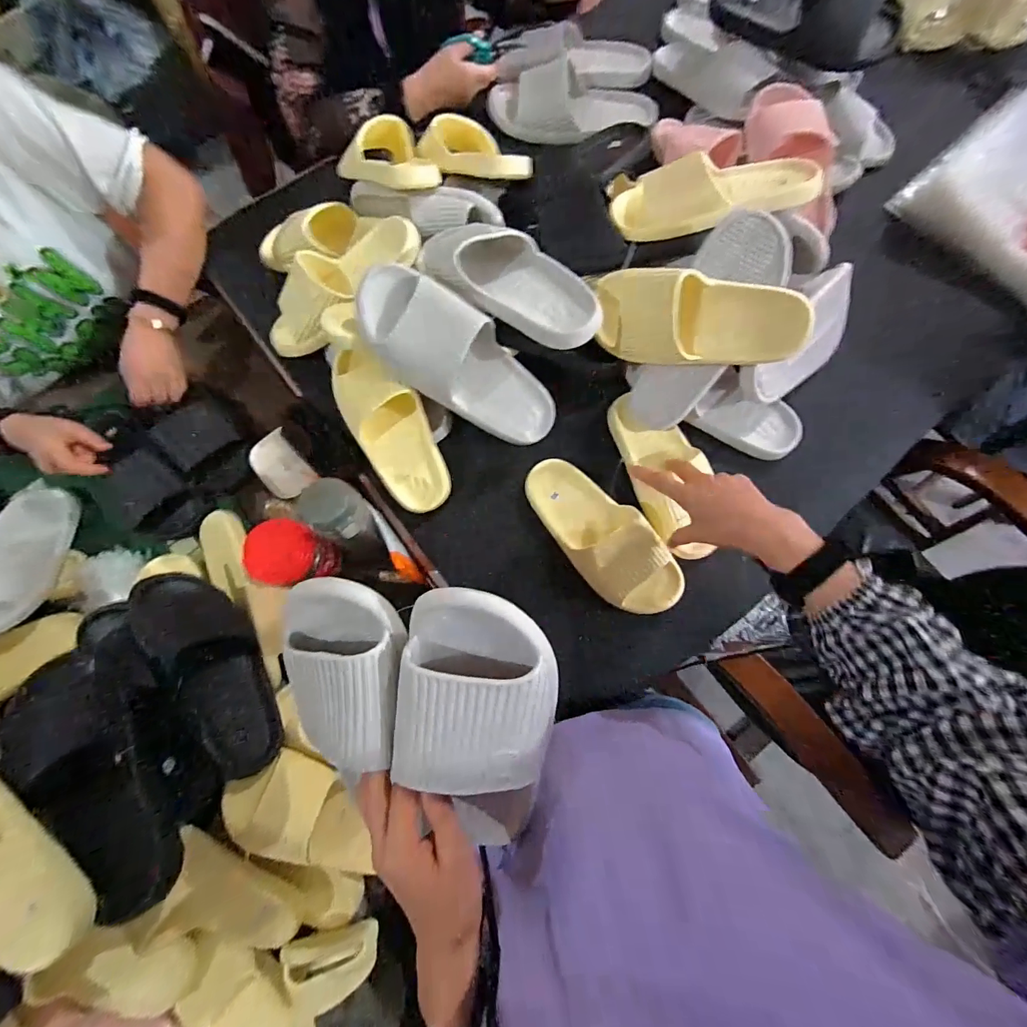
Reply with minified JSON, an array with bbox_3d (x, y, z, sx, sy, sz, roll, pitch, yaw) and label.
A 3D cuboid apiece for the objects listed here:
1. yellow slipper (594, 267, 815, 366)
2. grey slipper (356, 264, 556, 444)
[{"bbox_3d":[0.206,-0.228,0.523,0.242,0.071,0.105,13,117,13],"label":"yellow slipper"},{"bbox_3d":[-0.060,-0.187,0.550,0.287,0.077,0.105,33,77,-24],"label":"grey slipper"}]

